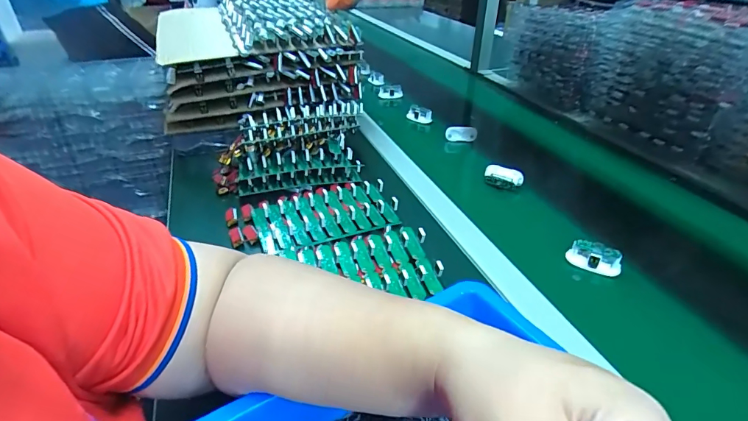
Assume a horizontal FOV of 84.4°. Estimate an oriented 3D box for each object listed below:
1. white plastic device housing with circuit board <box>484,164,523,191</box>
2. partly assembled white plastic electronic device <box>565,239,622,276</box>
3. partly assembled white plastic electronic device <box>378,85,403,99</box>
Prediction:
[{"bbox_3d":[0.206,-0.051,0.656,0.058,0.029,0.024,12,36,17],"label":"white plastic device housing with circuit board"},{"bbox_3d":[0.264,0.056,0.494,0.058,0.034,0.016,19,39,26],"label":"partly assembled white plastic electronic device"},{"bbox_3d":[0.042,-0.294,1.019,0.064,0.039,0.020,20,38,26],"label":"partly assembled white plastic electronic device"}]

